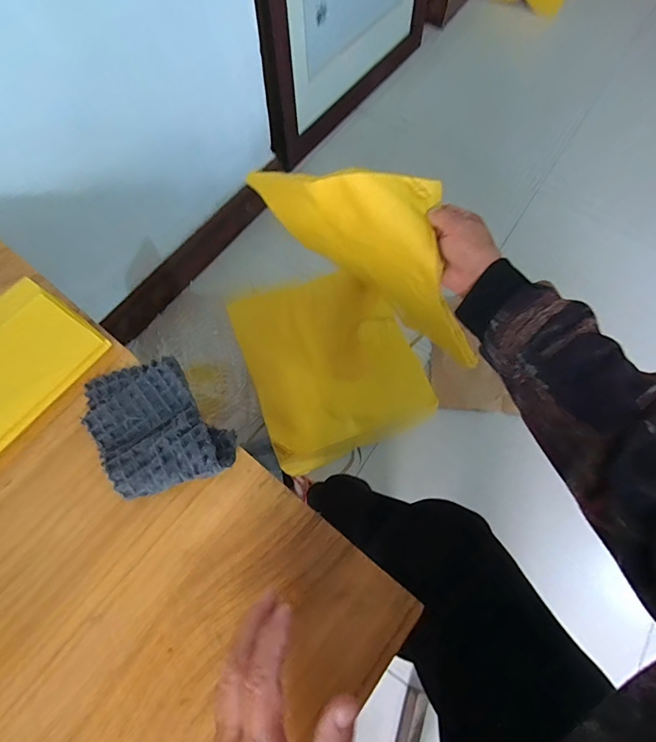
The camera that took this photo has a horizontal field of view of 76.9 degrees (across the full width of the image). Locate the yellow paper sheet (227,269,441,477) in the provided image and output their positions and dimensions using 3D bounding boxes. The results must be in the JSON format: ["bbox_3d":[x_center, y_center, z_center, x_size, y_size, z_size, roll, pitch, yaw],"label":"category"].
[{"bbox_3d":[0.015,-0.017,0.738,0.297,0.088,0.298,-19,69,-9],"label":"yellow paper sheet"}]

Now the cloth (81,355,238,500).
[{"bbox_3d":[-0.170,0.051,0.399,0.104,0.026,0.156,-36,73,-15],"label":"cloth"}]

